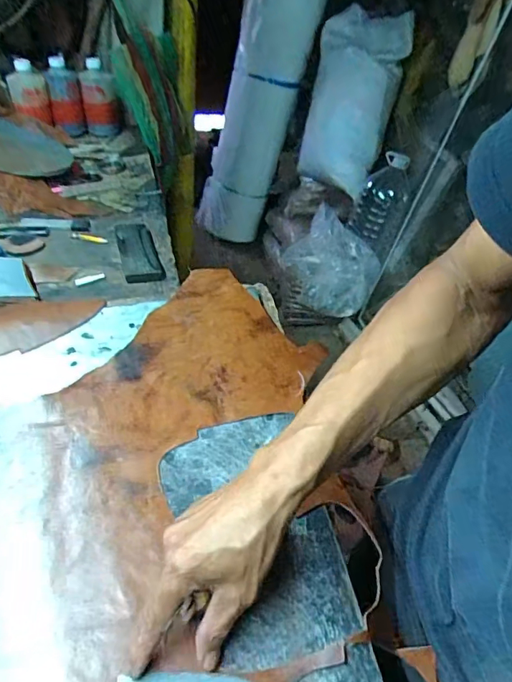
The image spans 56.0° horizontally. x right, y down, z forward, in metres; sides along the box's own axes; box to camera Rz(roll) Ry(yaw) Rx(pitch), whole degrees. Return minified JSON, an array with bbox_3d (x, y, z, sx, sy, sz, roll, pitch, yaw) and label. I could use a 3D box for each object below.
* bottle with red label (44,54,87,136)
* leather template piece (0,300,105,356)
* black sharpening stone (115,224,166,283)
[{"bbox_3d":[-0.413,-0.525,1.048,0.067,0.146,0.054,-14,48,-23],"label":"bottle with red label"},{"bbox_3d":[-0.276,-0.025,0.597,0.161,0.011,0.101,-14,40,-13],"label":"leather template piece"},{"bbox_3d":[-0.182,-0.142,0.748,0.056,0.011,0.167,-11,45,-16],"label":"black sharpening stone"}]

